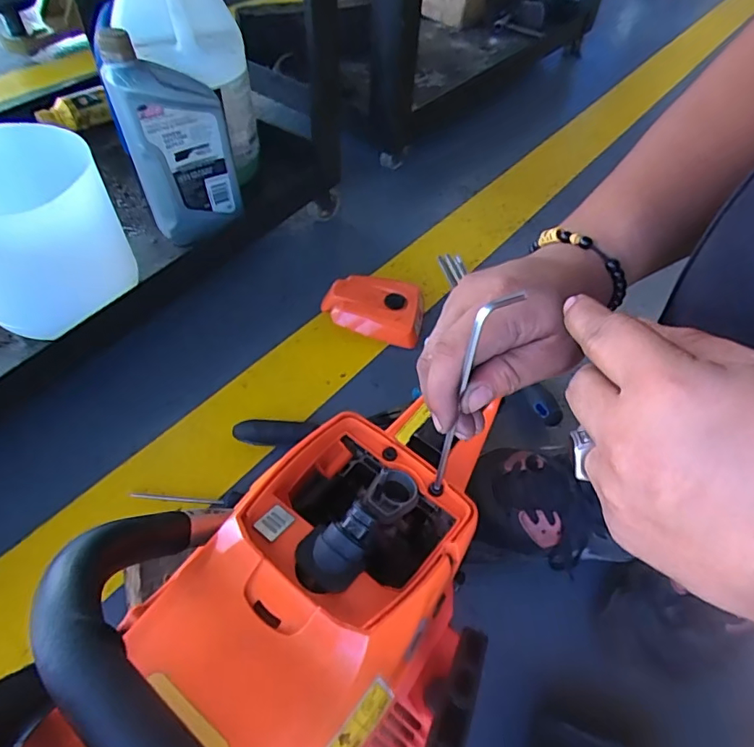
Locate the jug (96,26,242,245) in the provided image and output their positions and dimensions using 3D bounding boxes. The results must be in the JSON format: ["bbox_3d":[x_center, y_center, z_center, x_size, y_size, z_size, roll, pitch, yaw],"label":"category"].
[{"bbox_3d":[-0.222,-0.258,0.579,0.111,0.200,0.061,-17,55,-17],"label":"jug"}]

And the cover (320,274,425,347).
[{"bbox_3d":[-0.005,-0.090,0.673,0.132,0.033,0.099,7,52,1],"label":"cover"}]

